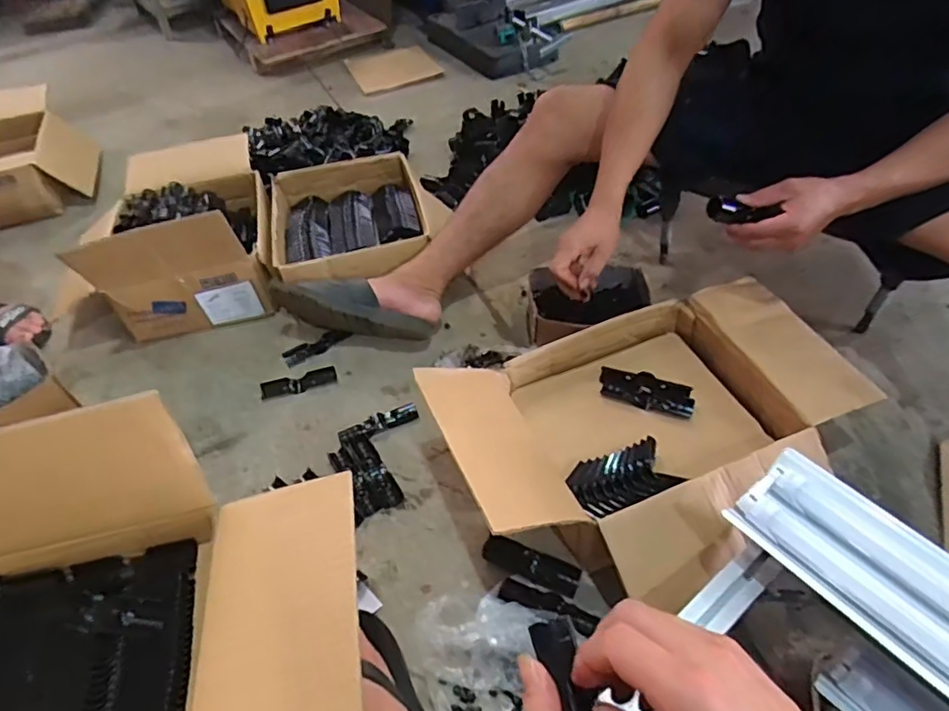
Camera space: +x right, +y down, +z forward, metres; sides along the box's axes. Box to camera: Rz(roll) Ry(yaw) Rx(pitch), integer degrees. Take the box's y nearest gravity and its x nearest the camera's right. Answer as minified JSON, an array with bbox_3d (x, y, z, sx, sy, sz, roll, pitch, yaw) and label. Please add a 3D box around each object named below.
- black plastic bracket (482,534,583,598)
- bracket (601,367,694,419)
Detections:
[{"bbox_3d":[0.074,0.273,0.781,0.127,0.023,0.039,17,52,20],"label":"black plastic bracket"},{"bbox_3d":[0.246,0.052,0.855,0.133,0.031,0.042,17,52,19],"label":"bracket"}]

